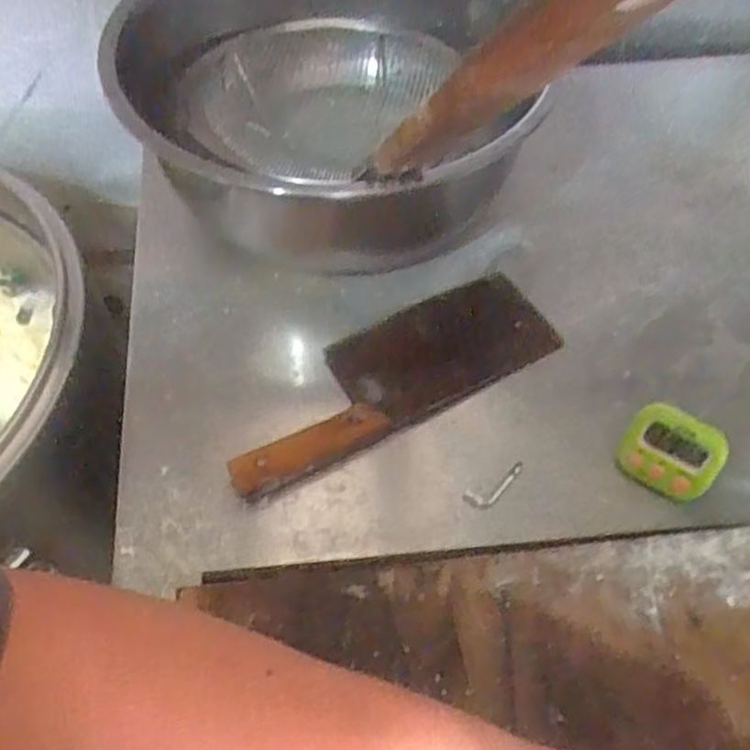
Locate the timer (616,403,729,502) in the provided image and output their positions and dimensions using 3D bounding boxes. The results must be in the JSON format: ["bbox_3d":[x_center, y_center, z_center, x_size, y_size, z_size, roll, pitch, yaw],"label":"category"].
[{"bbox_3d":[0.208,0.053,0.498,0.064,0.060,0.017,30,29,15],"label":"timer"}]

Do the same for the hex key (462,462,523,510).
[{"bbox_3d":[0.088,0.081,0.513,0.051,0.004,0.017,-29,62,-18],"label":"hex key"}]

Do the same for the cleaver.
[{"bbox_3d":[0.008,-0.002,0.548,0.269,0.021,0.090,-25,61,-16],"label":"cleaver"}]

